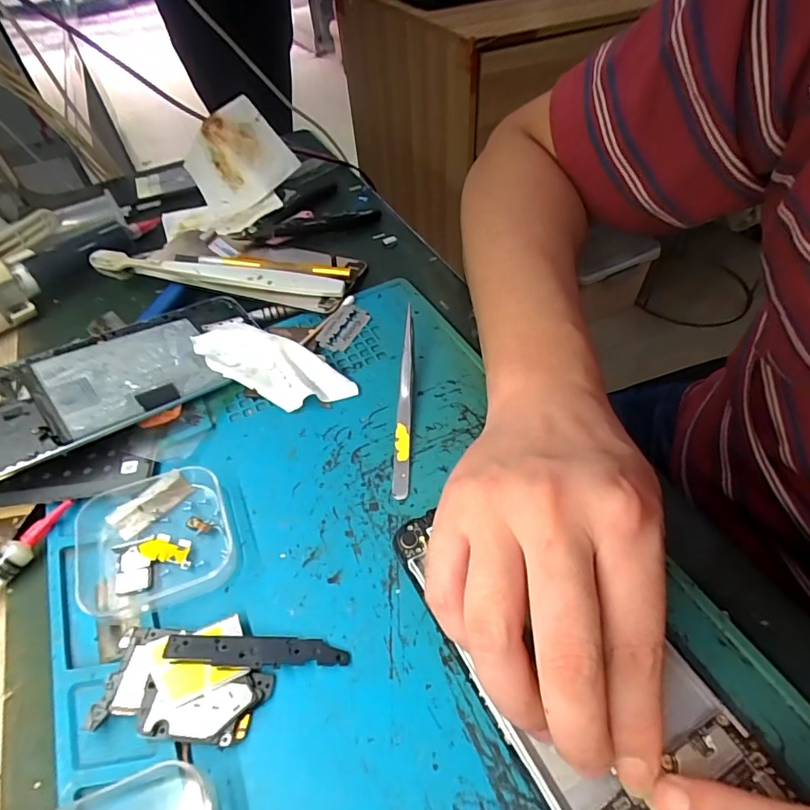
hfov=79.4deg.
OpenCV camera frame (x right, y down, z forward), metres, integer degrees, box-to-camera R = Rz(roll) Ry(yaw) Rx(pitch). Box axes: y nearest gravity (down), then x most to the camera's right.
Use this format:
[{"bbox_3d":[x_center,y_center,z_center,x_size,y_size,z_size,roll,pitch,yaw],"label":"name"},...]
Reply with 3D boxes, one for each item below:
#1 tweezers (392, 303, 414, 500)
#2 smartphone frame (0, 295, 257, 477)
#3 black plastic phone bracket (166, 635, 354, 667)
[{"bbox_3d":[0.000,-0.008,0.282,0.009,0.010,0.132,0,50,4],"label":"tweezers"},{"bbox_3d":[-0.164,-0.019,0.283,0.165,0.008,0.076,-29,57,-30],"label":"smartphone frame"},{"bbox_3d":[-0.059,0.099,0.197,0.071,0.004,0.012,3,43,-5],"label":"black plastic phone bracket"}]

